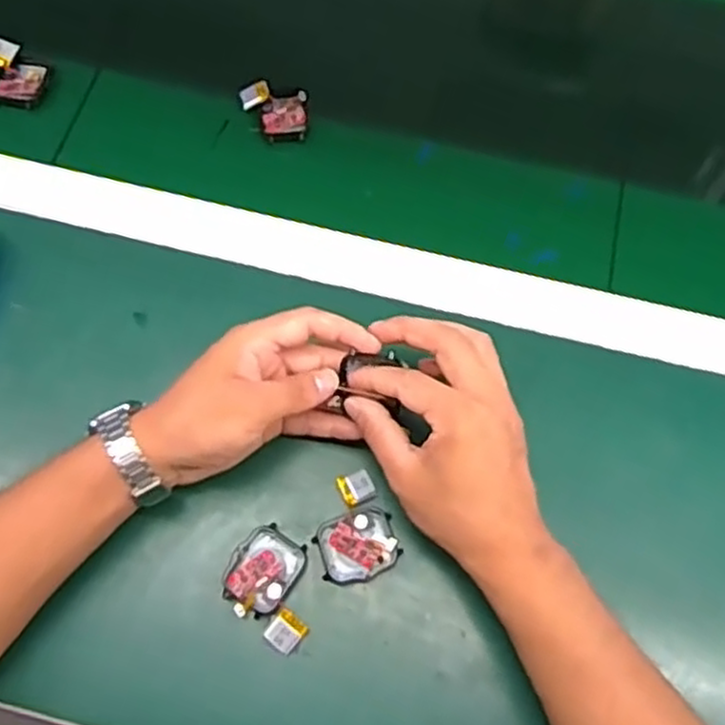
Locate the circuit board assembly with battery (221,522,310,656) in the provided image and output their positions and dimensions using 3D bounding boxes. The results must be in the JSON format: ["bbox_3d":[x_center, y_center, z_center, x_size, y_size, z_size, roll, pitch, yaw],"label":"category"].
[{"bbox_3d":[-0.051,0.130,0.433,0.061,0.015,0.052,36,72,13],"label":"circuit board assembly with battery"}]

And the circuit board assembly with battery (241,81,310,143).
[{"bbox_3d":[-0.066,-0.189,0.557,0.052,0.012,0.043,4,68,1],"label":"circuit board assembly with battery"}]

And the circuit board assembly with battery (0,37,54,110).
[{"bbox_3d":[-0.266,-0.220,0.564,0.054,0.009,0.052,5,66,-12],"label":"circuit board assembly with battery"}]

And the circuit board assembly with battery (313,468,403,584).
[{"bbox_3d":[-0.007,0.100,0.449,0.047,0.008,0.061,-18,69,-8],"label":"circuit board assembly with battery"}]

